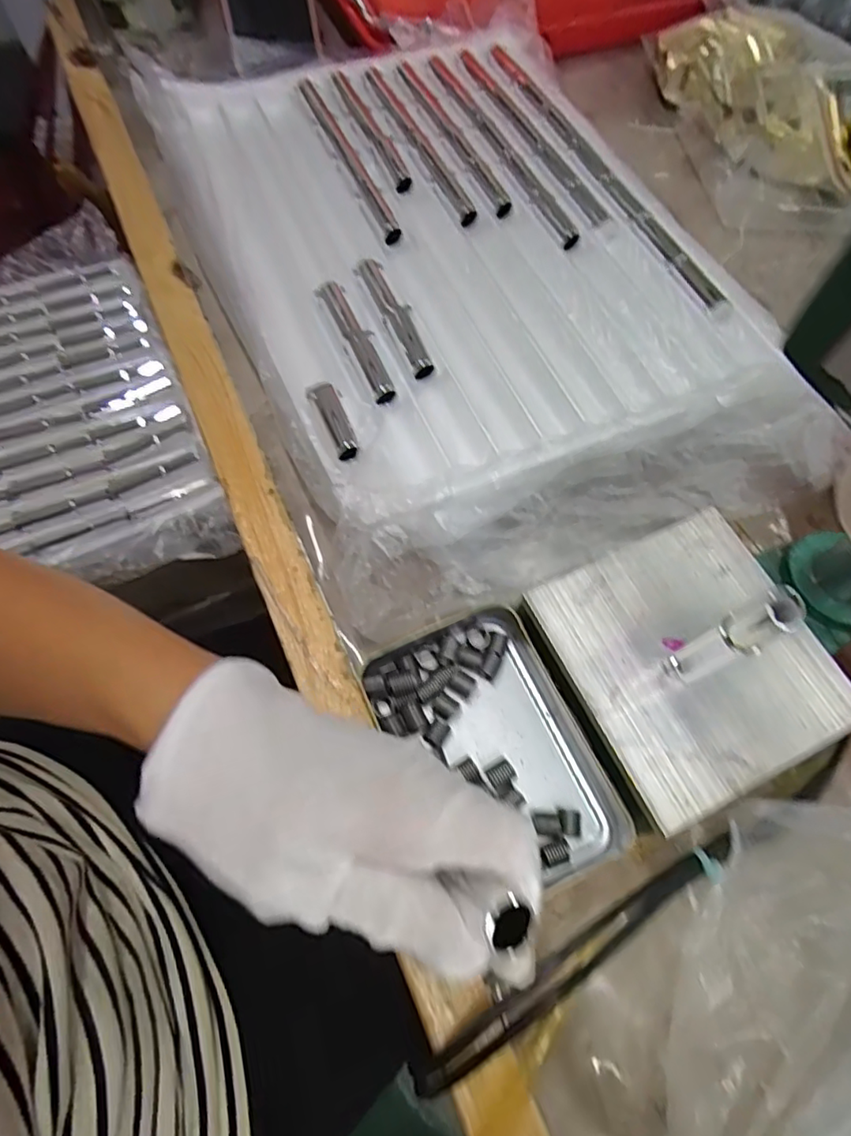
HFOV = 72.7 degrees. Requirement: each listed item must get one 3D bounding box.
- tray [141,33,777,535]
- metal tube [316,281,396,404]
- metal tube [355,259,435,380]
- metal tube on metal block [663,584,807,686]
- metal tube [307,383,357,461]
[{"bbox_3d":[0.021,-0.251,0.420,0.336,0.034,0.428,-22,69,-12],"label":"tray"},{"bbox_3d":[-0.043,-0.144,0.365,0.015,0.011,0.097,-23,69,-13],"label":"metal tube"},{"bbox_3d":[-0.018,-0.166,0.379,0.021,0.016,0.101,-23,69,-13],"label":"metal tube"},{"bbox_3d":[0.127,0.030,0.241,0.018,0.080,0.017,-27,70,-14],"label":"metal tube on metal block"},{"bbox_3d":[-0.052,-0.085,0.334,0.014,0.009,0.051,-22,69,-13],"label":"metal tube"}]

